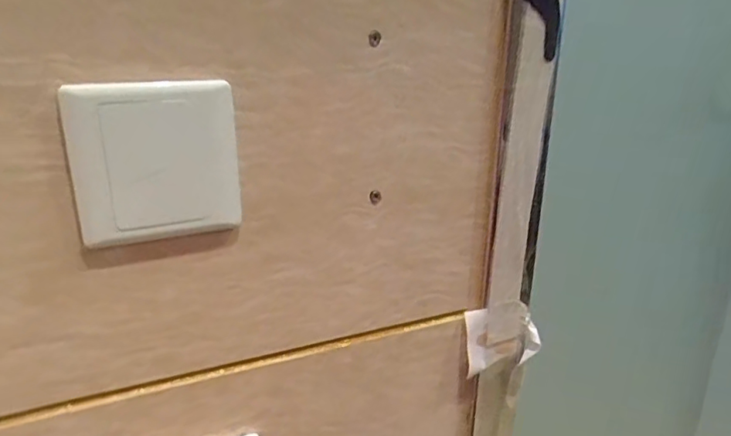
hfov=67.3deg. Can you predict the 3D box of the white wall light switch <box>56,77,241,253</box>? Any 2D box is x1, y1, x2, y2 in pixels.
[{"bbox_3d":[-0.110,-0.030,0.292,0.083,0.081,0.007,-8,21,-27],"label":"white wall light switch"}]

